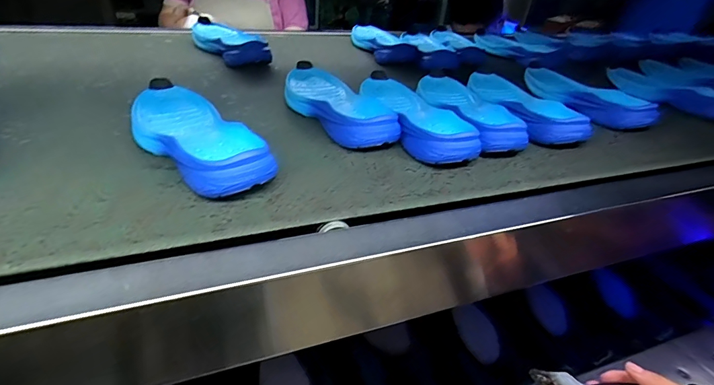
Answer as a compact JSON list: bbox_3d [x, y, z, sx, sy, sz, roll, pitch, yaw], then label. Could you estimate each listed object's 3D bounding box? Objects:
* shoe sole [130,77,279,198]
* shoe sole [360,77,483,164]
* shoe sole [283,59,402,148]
[{"bbox_3d":[-0.181,-0.064,0.435,0.097,0.036,0.256,-19,41,-33],"label":"shoe sole"},{"bbox_3d":[0.075,-0.110,0.545,0.098,0.038,0.267,-7,36,-20],"label":"shoe sole"},{"bbox_3d":[-0.030,-0.126,0.552,0.096,0.039,0.260,-15,39,-29],"label":"shoe sole"}]

